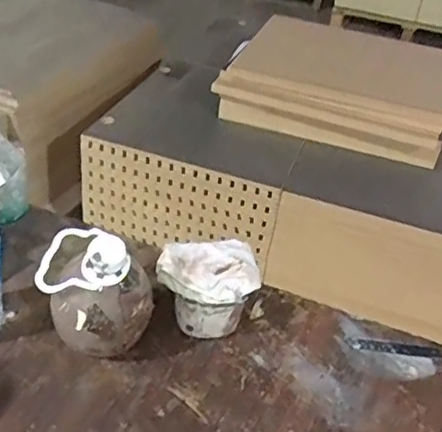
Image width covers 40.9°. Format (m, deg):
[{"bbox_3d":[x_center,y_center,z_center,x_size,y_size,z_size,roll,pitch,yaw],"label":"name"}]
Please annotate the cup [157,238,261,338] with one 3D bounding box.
[{"bbox_3d":[-0.013,0.070,0.606,0.102,0.081,0.088,3,35,-7],"label":"cup"}]

